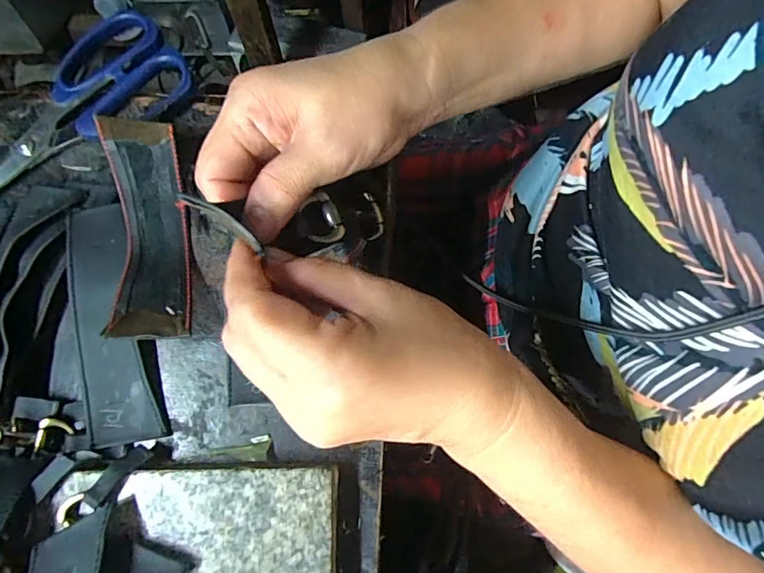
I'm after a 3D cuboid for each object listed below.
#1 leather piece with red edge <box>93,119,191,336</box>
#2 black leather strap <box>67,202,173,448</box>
[{"bbox_3d":[-0.132,-0.031,0.260,0.036,0.037,0.123,-9,78,-1],"label":"leather piece with red edge"},{"bbox_3d":[-0.156,0.020,0.259,0.039,0.005,0.136,-15,82,-8],"label":"black leather strap"}]

